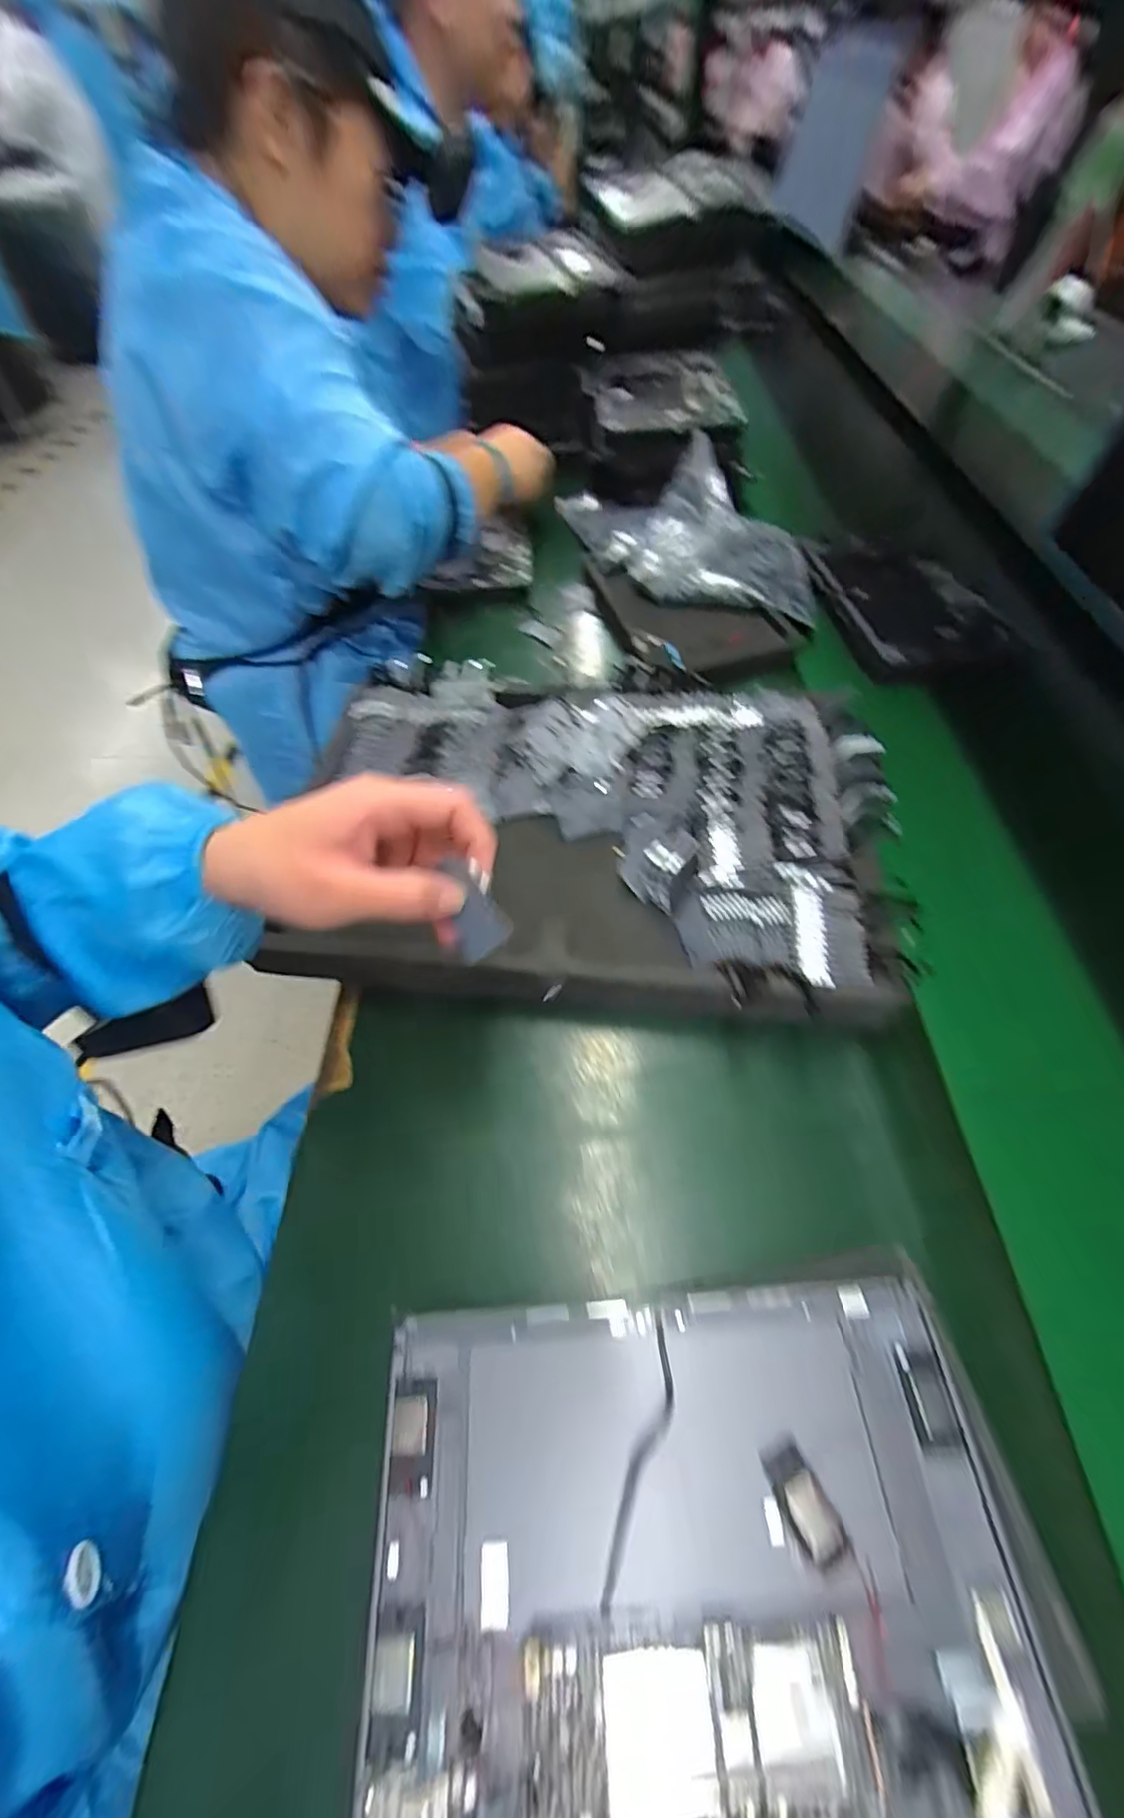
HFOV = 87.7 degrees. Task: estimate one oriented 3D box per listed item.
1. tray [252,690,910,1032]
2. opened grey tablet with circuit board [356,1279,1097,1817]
[{"bbox_3d":[0.011,-0.063,0.446,0.423,0.063,0.292,4,57,1],"label":"tray"},{"bbox_3d":[0.051,0.261,0.238,0.250,0.011,0.169,-4,58,-1],"label":"opened grey tablet with circuit board"}]

